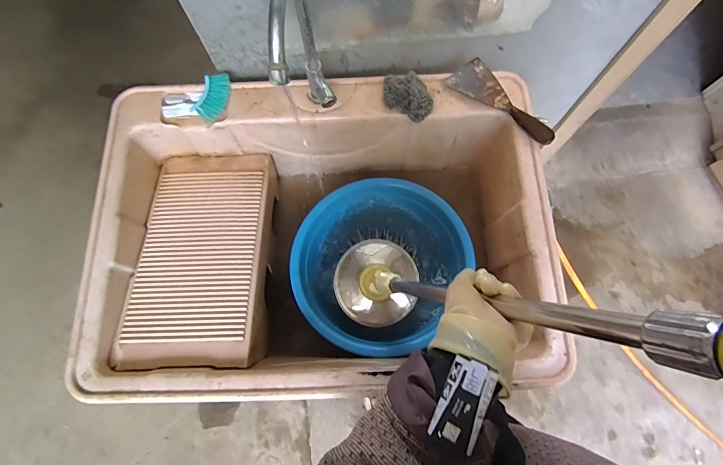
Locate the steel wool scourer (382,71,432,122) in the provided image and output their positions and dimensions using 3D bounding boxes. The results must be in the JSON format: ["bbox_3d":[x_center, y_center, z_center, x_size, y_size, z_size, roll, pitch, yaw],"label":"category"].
[{"bbox_3d":[0.086,-0.254,0.696,0.100,0.045,0.075,30,76,9],"label":"steel wool scourer"}]

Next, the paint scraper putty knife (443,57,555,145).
[{"bbox_3d":[0.257,-0.234,0.697,0.080,0.023,0.211,-38,77,-10],"label":"paint scraper putty knife"}]

